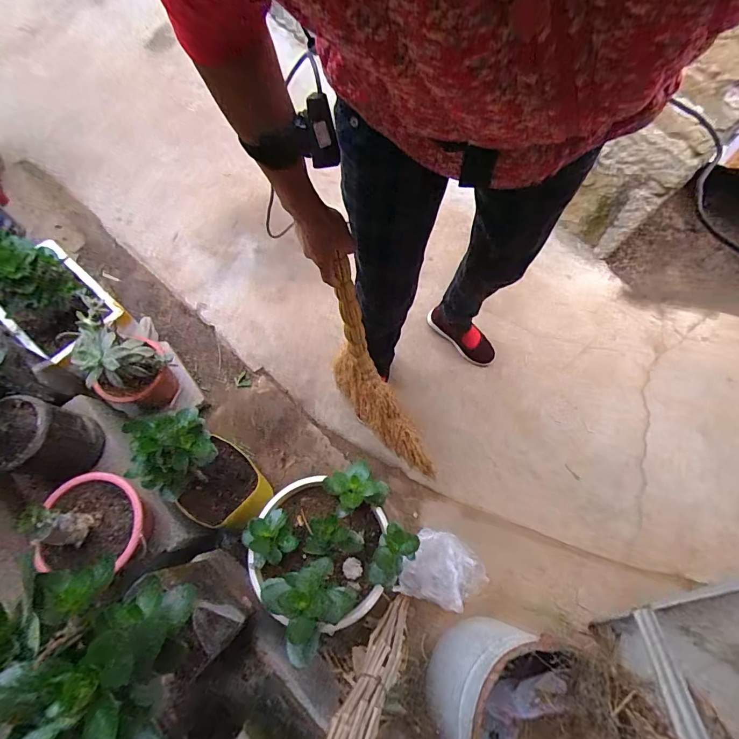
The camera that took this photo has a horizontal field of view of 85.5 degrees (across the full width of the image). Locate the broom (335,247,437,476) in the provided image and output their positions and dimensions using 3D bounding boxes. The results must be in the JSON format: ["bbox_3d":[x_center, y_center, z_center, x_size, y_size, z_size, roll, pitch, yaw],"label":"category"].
[{"bbox_3d":[-0.013,-0.003,0.861,0.042,0.580,0.306,-35,48,-16],"label":"broom"}]

